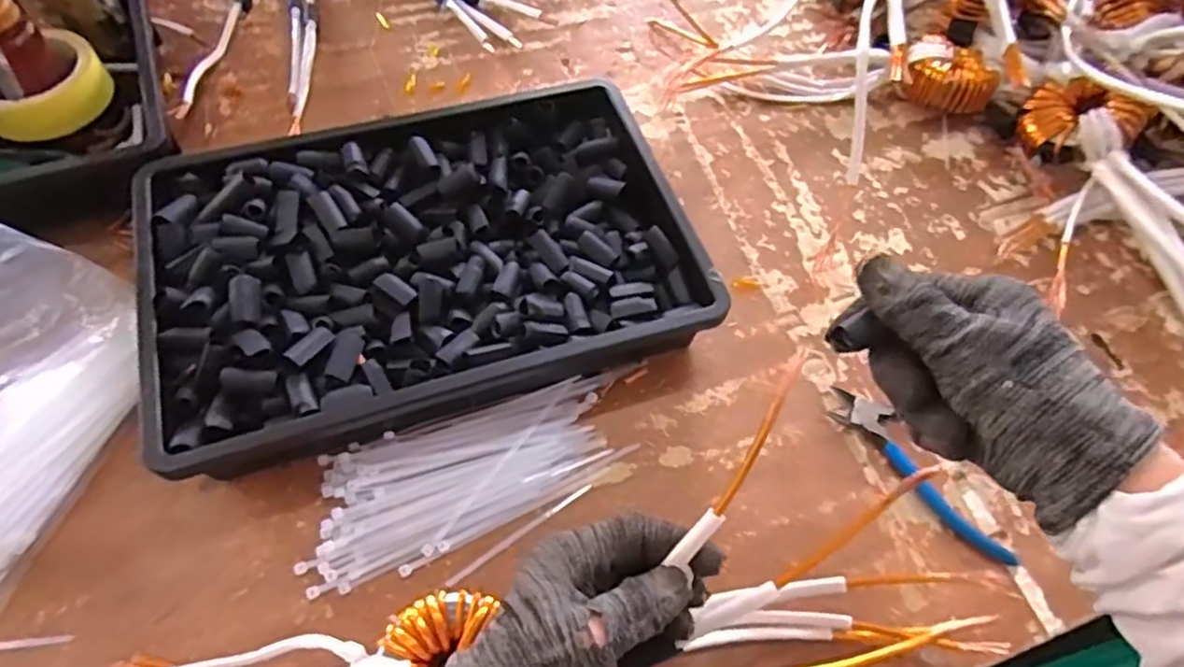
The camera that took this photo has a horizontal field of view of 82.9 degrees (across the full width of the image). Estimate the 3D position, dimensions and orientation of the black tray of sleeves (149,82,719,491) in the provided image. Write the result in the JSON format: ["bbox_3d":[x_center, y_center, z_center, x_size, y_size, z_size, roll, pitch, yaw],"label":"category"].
[{"bbox_3d":[-0.117,-0.054,0.493,0.363,0.067,0.243,-15,62,-12],"label":"black tray of sleeves"}]

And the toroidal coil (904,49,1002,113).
[{"bbox_3d":[0.340,-0.241,0.641,0.083,0.053,0.061,19,60,8],"label":"toroidal coil"}]

